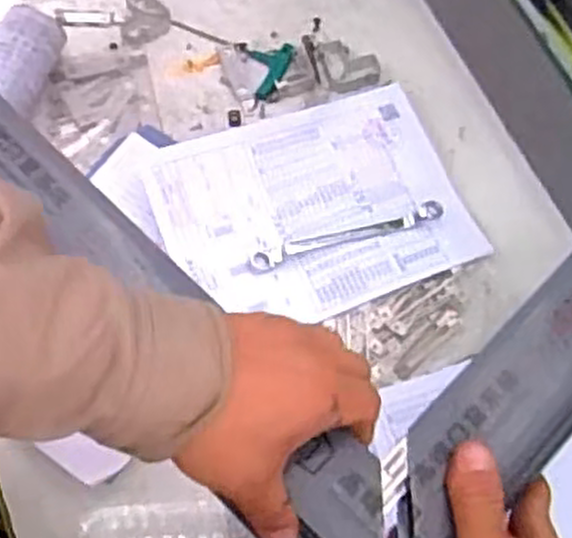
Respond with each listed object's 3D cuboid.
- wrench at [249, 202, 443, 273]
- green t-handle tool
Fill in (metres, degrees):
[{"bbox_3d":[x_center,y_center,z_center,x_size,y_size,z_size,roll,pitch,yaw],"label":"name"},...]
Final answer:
[{"bbox_3d":[0.059,-0.032,0.773,0.194,0.006,0.021,-16,68,-9],"label":"wrench"},{"bbox_3d":[-0.067,-0.231,0.886,0.142,0.014,0.071,15,67,4],"label":"green t-handle tool"}]

